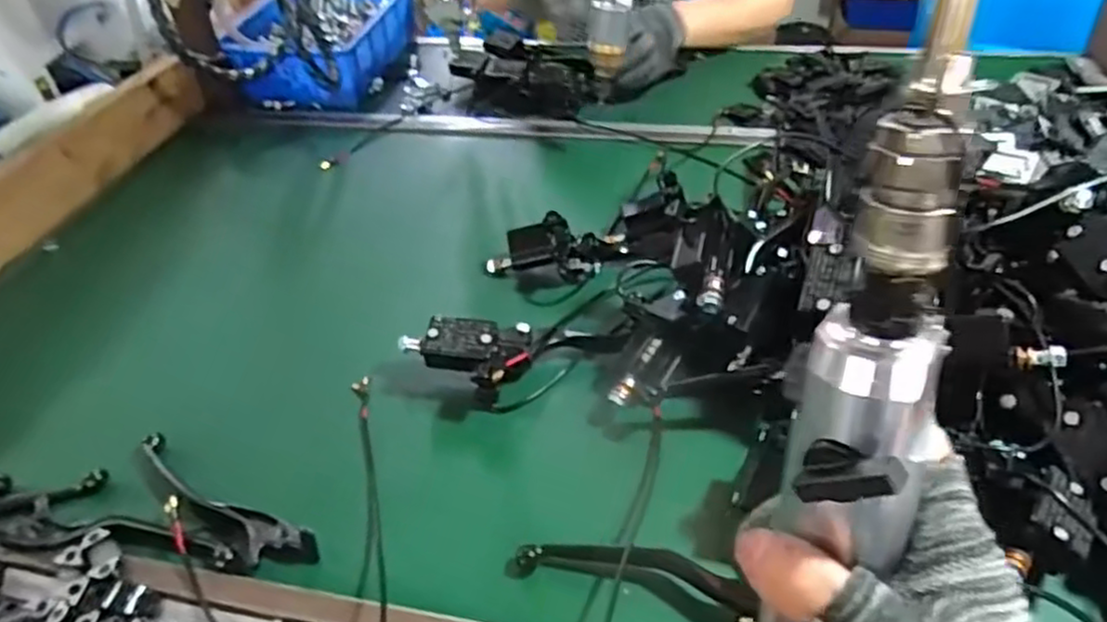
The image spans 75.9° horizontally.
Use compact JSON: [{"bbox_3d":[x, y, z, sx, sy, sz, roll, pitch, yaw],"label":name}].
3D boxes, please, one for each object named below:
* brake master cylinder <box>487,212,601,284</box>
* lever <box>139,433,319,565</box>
[{"bbox_3d":[-0.012,-0.055,0.663,0.109,0.064,0.034,-1,40,5],"label":"brake master cylinder"},{"bbox_3d":[-0.241,0.131,0.497,0.188,0.018,0.033,21,47,28],"label":"lever"}]

